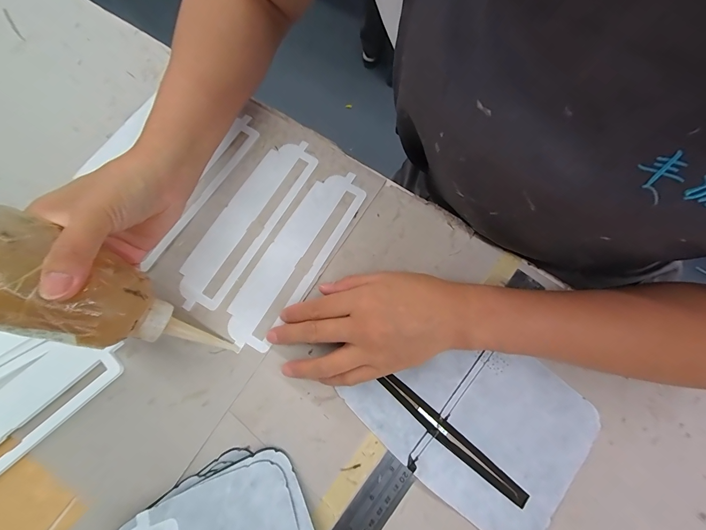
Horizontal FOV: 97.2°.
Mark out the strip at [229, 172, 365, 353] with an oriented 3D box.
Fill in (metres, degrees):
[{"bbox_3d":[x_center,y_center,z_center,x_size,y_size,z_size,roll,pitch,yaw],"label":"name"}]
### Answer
[{"bbox_3d":[-0.054,-0.009,0.292,0.052,0.004,0.183,32,78,8],"label":"strip"}]

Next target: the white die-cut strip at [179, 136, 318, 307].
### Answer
[{"bbox_3d":[-0.101,-0.044,0.300,0.052,0.004,0.182,29,77,8],"label":"white die-cut strip"}]

